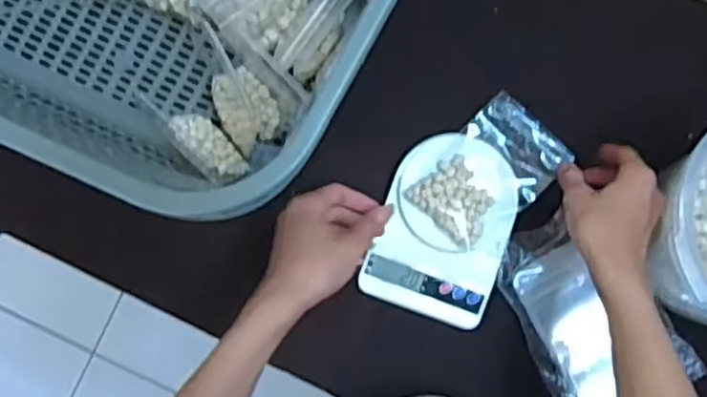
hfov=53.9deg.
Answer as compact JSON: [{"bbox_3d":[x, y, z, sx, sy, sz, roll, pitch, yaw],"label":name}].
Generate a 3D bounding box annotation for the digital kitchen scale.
[{"bbox_3d":[0.094,0.028,0.699,0.125,0.041,0.183,20,85,3],"label":"digital kitchen scale"}]

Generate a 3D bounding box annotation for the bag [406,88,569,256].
[{"bbox_3d":[0.136,-0.023,0.692,0.095,0.020,0.145,43,87,5],"label":"bag"}]

